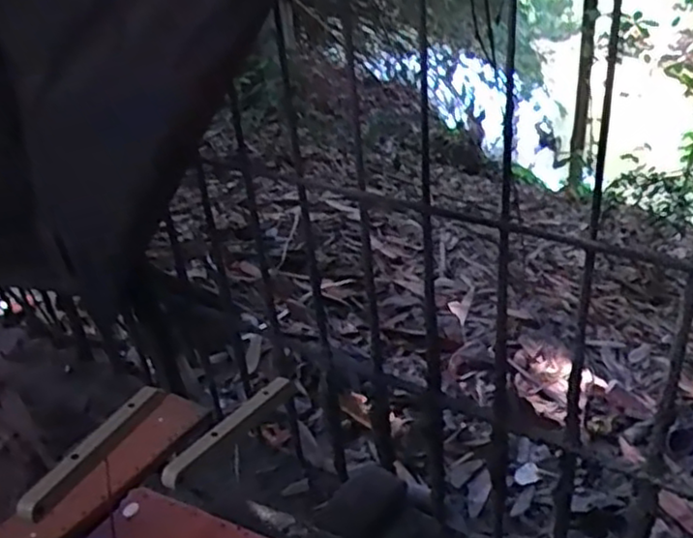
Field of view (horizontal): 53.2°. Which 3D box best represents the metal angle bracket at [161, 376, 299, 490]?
[{"bbox_3d":[-0.107,0.150,0.658,0.018,0.023,0.191,10,21,27],"label":"metal angle bracket"}]

